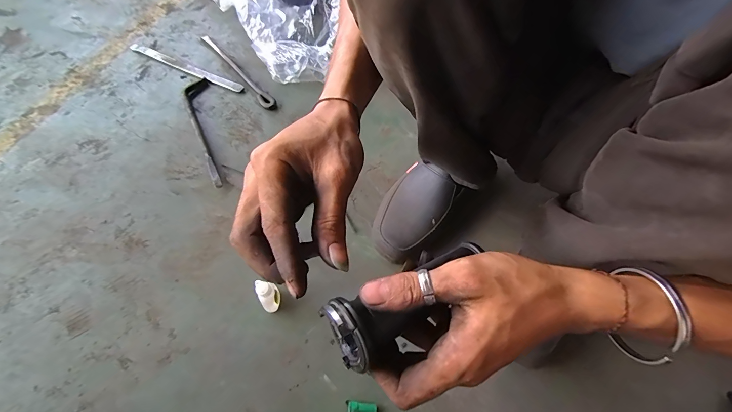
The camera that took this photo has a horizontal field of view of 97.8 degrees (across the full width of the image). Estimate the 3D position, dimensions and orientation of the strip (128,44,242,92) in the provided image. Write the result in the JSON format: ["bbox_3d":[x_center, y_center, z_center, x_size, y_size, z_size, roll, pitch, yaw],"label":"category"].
[{"bbox_3d":[-0.384,-0.296,0.677,0.286,0.010,0.023,24,61,10],"label":"strip"}]

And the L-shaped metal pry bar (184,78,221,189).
[{"bbox_3d":[-0.295,-0.147,0.591,0.046,0.018,0.284,-20,63,-14],"label":"L-shaped metal pry bar"}]

